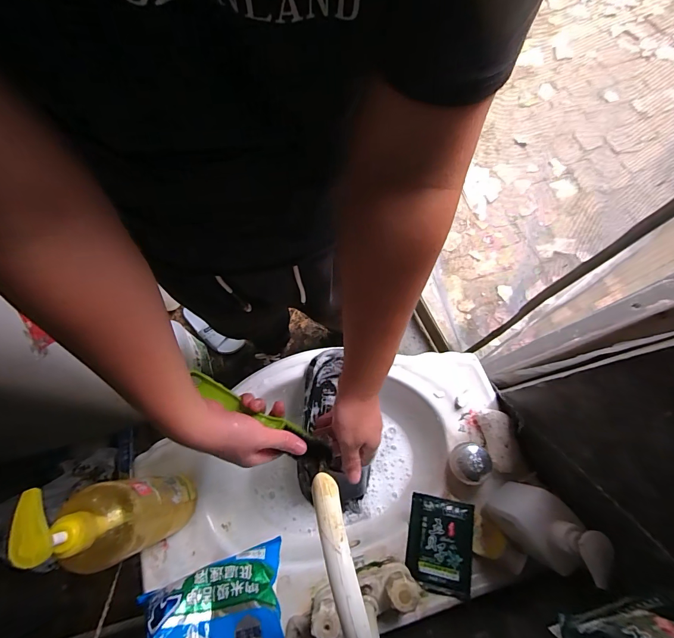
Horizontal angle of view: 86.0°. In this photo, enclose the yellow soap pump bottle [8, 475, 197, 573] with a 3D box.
[{"bbox_3d":[-0.240,0.224,0.414,0.066,0.257,0.087,-13,72,-3],"label":"yellow soap pump bottle"}]

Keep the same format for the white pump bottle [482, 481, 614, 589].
[{"bbox_3d":[0.259,0.258,0.450,0.063,0.194,0.084,-44,77,-12],"label":"white pump bottle"}]

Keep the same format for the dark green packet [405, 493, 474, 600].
[{"bbox_3d":[0.151,0.330,0.532,0.091,0.015,0.118,10,73,4],"label":"dark green packet"}]

